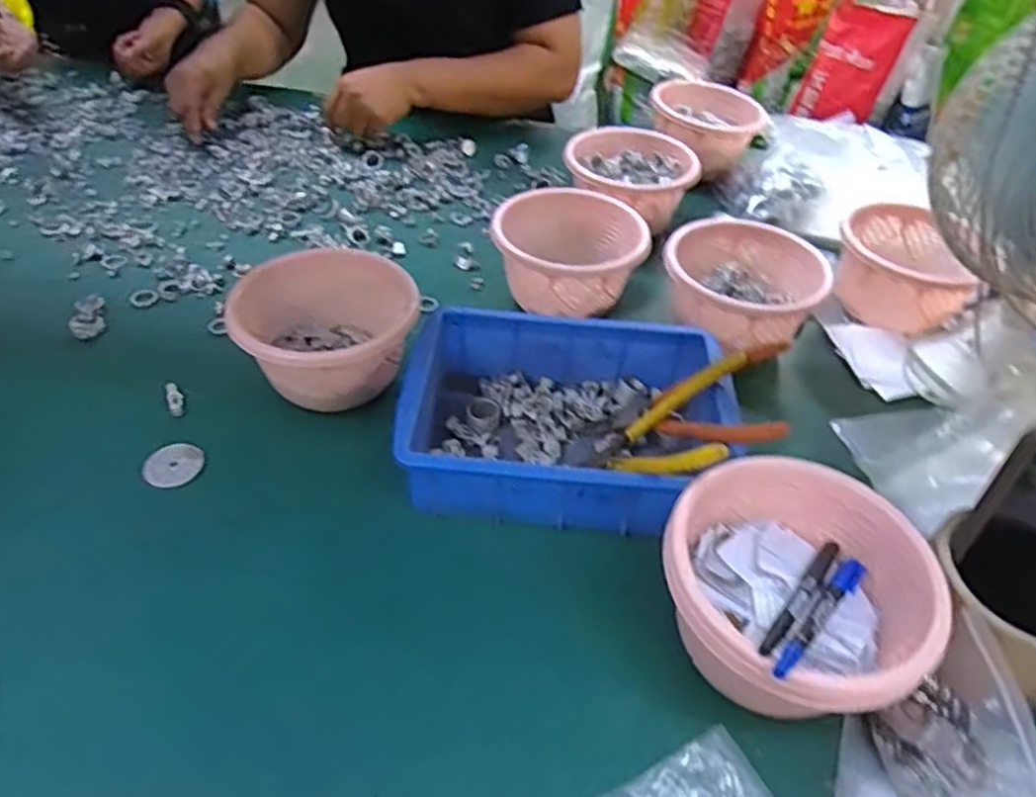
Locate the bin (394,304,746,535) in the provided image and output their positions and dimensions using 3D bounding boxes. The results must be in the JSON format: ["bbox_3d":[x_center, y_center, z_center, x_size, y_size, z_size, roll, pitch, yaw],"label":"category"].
[{"bbox_3d":[0.036,0.022,0.553,0.247,0.083,0.176,5,44,0],"label":"bin"}]

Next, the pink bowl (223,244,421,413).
[{"bbox_3d":[-0.156,-0.049,0.576,0.126,0.090,0.122,3,44,-2],"label":"pink bowl"}]

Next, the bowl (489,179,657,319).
[{"bbox_3d":[0.048,-0.137,0.690,0.149,0.088,0.128,1,44,-4],"label":"bowl"}]

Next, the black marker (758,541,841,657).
[{"bbox_3d":[0.165,0.111,0.397,0.011,0.008,0.139,33,28,26],"label":"black marker"}]

